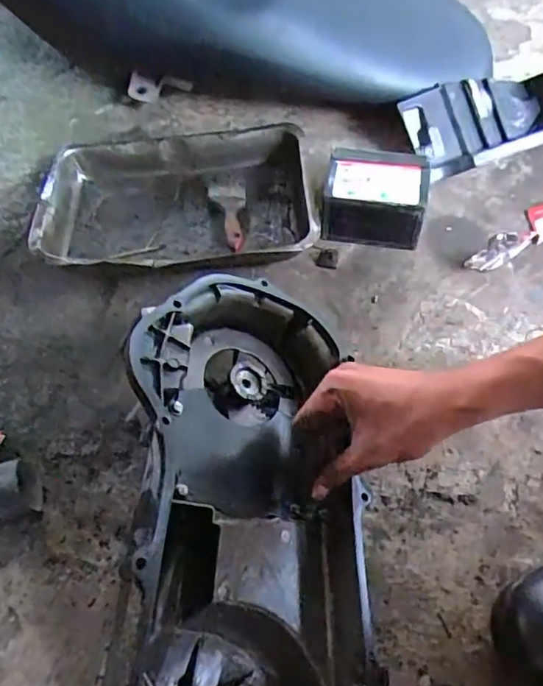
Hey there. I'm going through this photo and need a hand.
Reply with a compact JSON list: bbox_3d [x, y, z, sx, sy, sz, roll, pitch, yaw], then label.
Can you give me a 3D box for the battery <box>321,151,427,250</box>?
[{"bbox_3d":[0.116,-0.165,0.632,0.110,0.073,0.089,10,58,9],"label":"battery"}]

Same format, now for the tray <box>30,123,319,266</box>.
[{"bbox_3d":[-0.108,-0.160,0.650,0.306,0.053,0.212,-4,57,0],"label":"tray"}]

